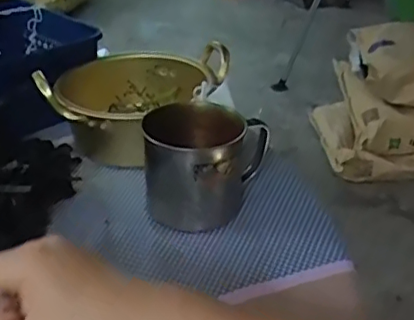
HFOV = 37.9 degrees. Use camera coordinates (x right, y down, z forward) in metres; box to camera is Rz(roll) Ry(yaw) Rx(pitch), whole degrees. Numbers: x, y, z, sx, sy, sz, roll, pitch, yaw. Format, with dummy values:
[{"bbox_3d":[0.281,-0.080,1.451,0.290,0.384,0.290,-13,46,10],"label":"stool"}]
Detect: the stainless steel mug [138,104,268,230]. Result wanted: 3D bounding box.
[{"bbox_3d":[-0.005,0.001,0.556,0.095,0.091,0.097,12,34,19],"label":"stainless steel mug"}]

